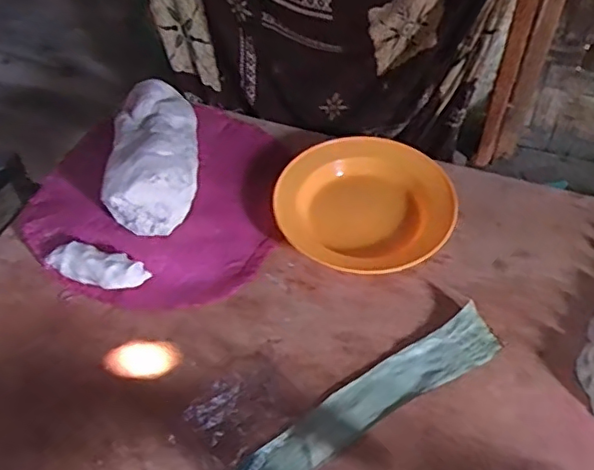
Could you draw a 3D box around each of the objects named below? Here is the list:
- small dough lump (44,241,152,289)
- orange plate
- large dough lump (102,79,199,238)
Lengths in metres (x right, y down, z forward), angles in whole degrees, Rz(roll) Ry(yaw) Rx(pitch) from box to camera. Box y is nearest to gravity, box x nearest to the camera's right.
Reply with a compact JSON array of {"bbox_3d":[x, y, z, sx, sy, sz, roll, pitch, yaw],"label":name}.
[{"bbox_3d":[-0.233,0.039,0.674,0.116,0.043,0.041,6,52,8],"label":"small dough lump"},{"bbox_3d":[0.086,-0.042,0.741,0.218,0.037,0.198,4,51,6],"label":"orange plate"},{"bbox_3d":[-0.183,-0.106,0.761,0.106,0.109,0.214,-4,51,-1],"label":"large dough lump"}]

